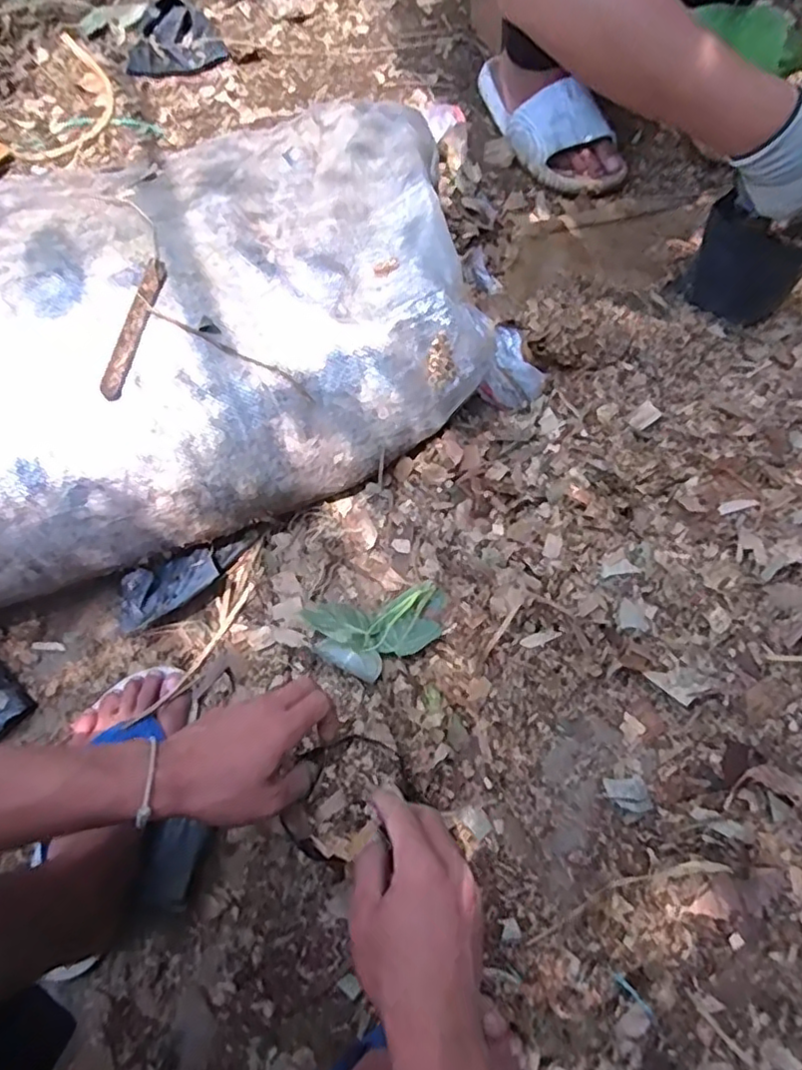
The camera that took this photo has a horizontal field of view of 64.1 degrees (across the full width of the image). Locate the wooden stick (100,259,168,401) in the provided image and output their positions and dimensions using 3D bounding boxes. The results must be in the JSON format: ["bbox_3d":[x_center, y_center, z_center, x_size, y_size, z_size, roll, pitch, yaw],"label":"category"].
[{"bbox_3d":[-0.240,-0.187,0.580,0.017,0.021,0.139,13,70,6],"label":"wooden stick"}]

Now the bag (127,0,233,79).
[{"bbox_3d":[-0.352,-0.779,1.013,0.143,0.038,0.148,25,72,11],"label":"bag"}]

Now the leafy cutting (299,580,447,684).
[{"bbox_3d":[-0.021,0.098,0.631,0.133,0.038,0.083,-9,69,-2],"label":"leafy cutting"}]

